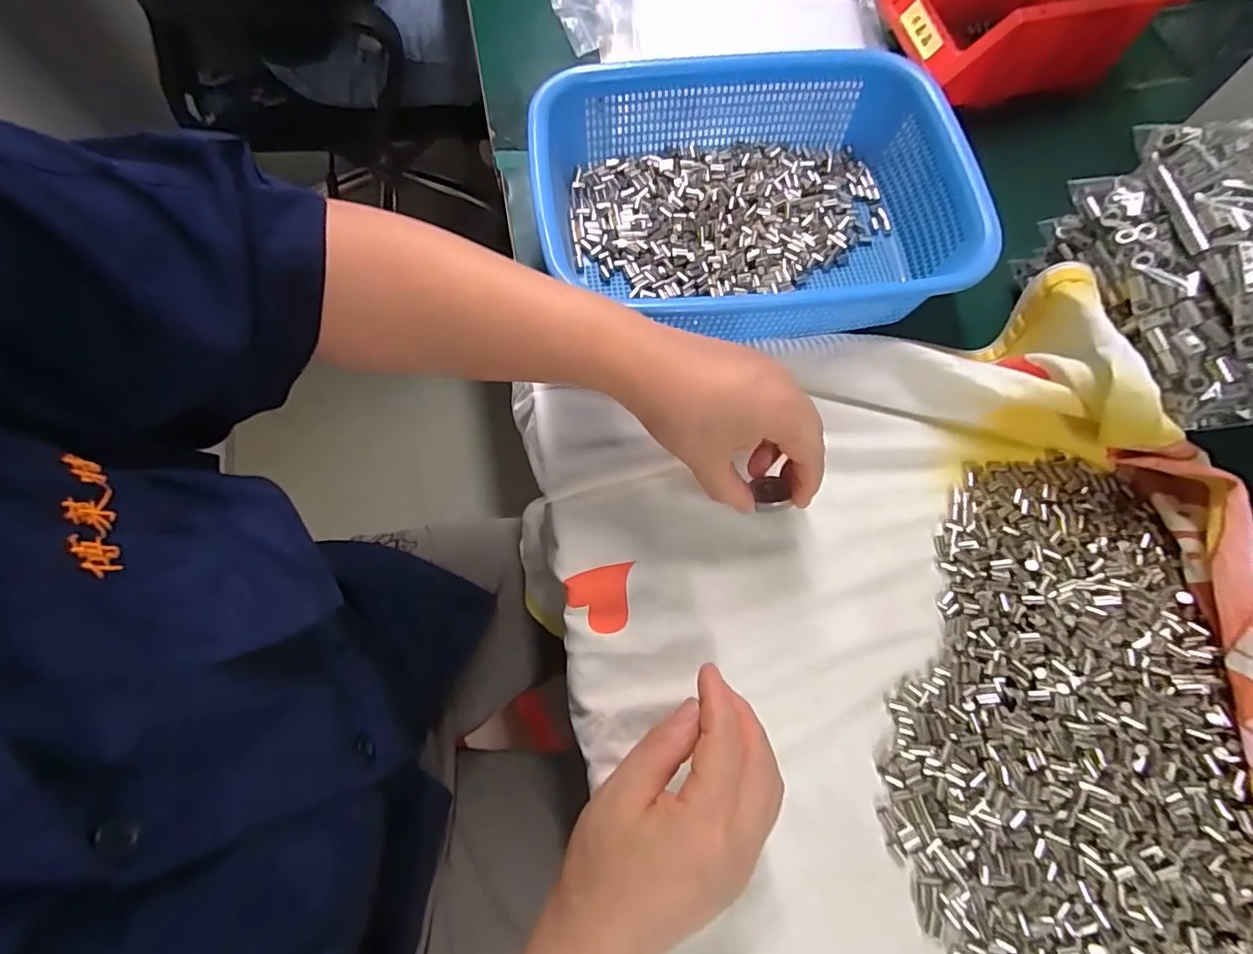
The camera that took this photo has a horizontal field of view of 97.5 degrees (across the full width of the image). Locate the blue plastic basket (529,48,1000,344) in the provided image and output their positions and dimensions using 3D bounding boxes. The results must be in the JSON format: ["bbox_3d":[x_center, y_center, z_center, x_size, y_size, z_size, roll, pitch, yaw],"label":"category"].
[{"bbox_3d":[0.085,-0.188,0.388,0.281,0.074,0.204,-6,72,-2],"label":"blue plastic basket"}]

